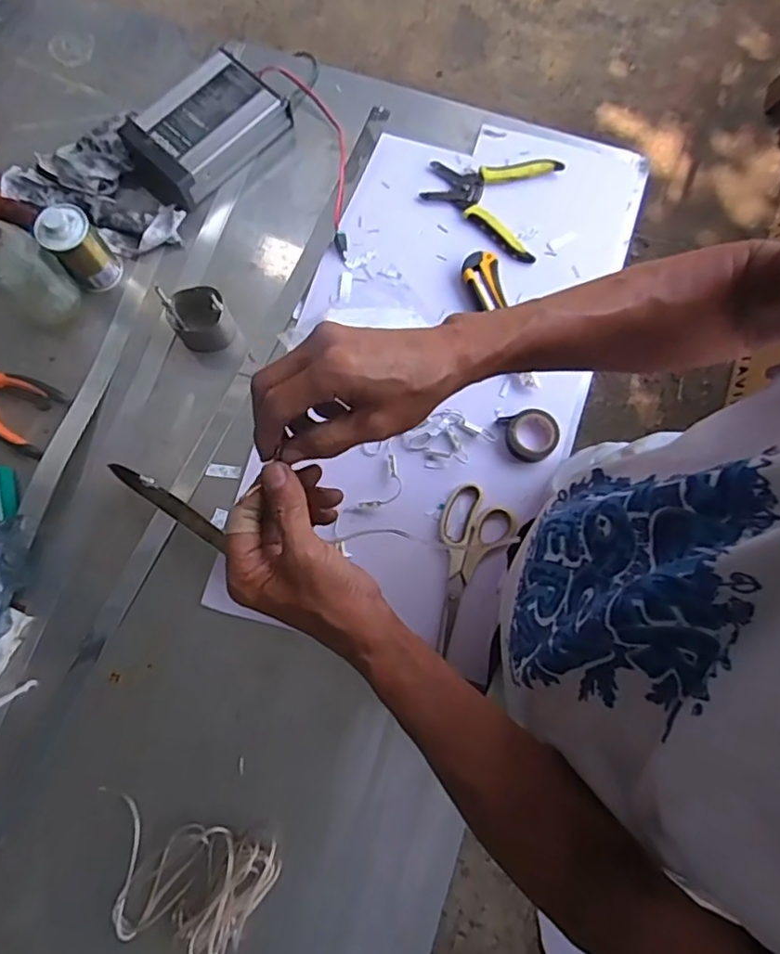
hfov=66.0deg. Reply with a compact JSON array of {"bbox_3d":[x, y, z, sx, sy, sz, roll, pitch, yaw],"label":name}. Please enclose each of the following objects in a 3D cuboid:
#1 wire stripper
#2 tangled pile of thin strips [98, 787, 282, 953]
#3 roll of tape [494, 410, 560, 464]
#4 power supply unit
[{"bbox_3d":[0.115,-0.333,0.715,0.147,0.010,0.133,15,76,6],"label":"wire stripper"},{"bbox_3d":[-0.194,0.375,0.557,0.163,0.025,0.104,14,76,5],"label":"tangled pile of thin strips"},{"bbox_3d":[0.152,-0.046,0.647,0.056,0.014,0.059,0,75,1],"label":"roll of tape"},{"bbox_3d":[-0.225,-0.417,0.724,0.115,0.051,0.182,44,80,12],"label":"power supply unit"}]

